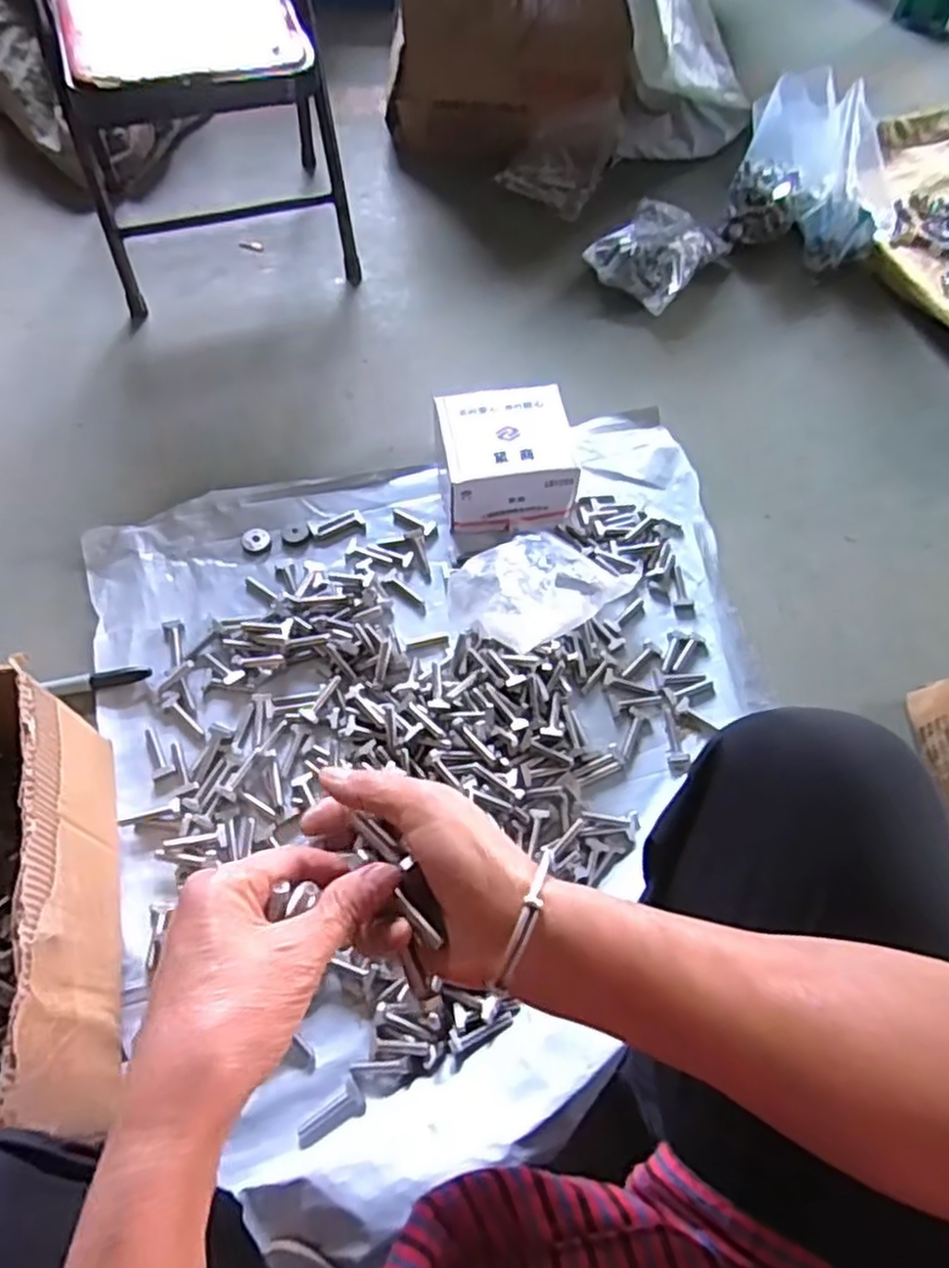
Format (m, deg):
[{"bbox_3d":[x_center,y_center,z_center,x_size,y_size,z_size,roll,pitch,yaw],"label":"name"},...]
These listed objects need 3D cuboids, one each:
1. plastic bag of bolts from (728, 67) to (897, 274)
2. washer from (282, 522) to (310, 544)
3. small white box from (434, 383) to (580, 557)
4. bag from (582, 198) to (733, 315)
[{"bbox_3d":[0.488,-0.643,1.040,0.231,0.172,0.131,21,63,10],"label":"plastic bag of bolts"},{"bbox_3d":[-0.204,-0.116,0.847,0.030,0.004,0.027,-9,62,-6],"label":"washer"},{"bbox_3d":[0.034,-0.195,0.849,0.148,0.088,0.149,-10,62,-6],"label":"small white box"},{"bbox_3d":[0.259,-0.545,1.056,0.141,0.058,0.185,34,66,16],"label":"bag"}]

